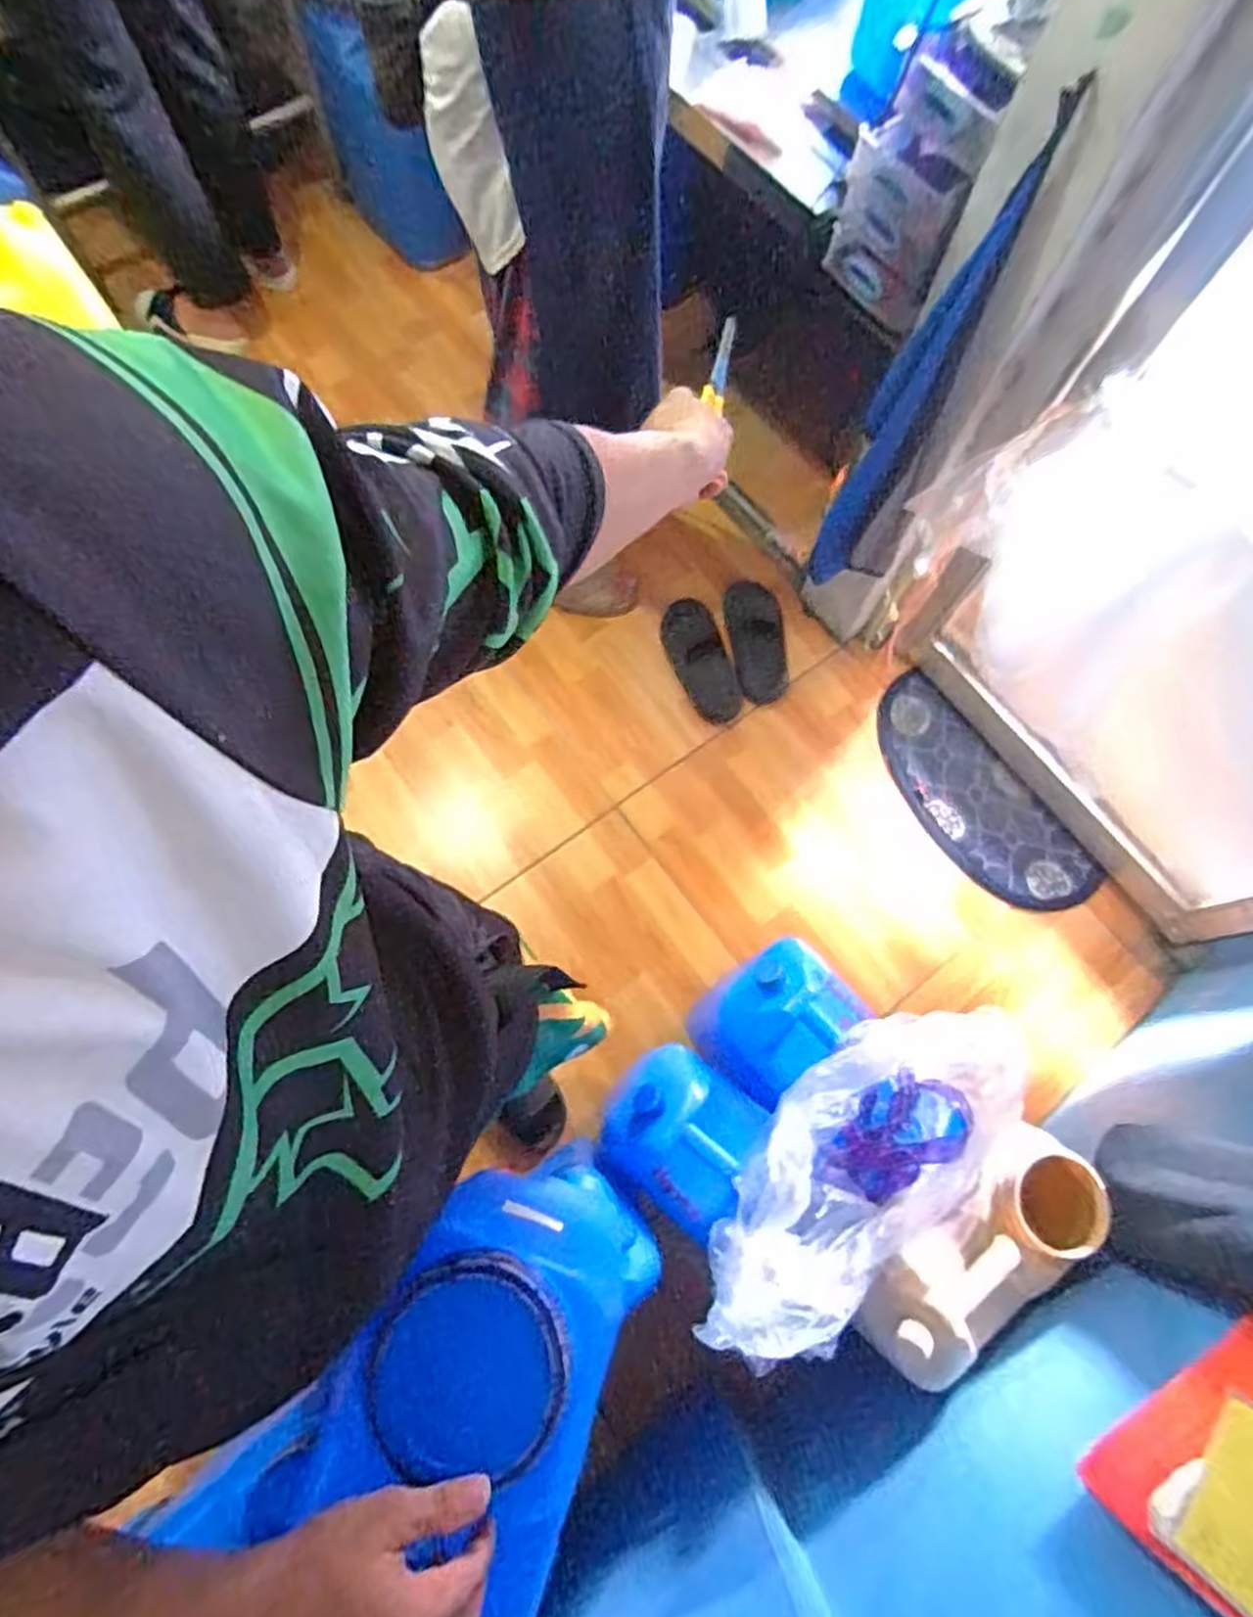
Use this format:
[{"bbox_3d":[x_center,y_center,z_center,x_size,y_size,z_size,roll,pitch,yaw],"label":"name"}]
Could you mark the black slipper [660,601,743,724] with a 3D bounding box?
[{"bbox_3d":[0.147,-0.295,1.487,0.096,0.057,0.246,-20,73,-9],"label":"black slipper"}]

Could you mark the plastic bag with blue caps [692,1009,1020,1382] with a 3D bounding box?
[{"bbox_3d":[0.247,0.397,0.817,0.429,0.120,0.228,-32,76,-12],"label":"plastic bag with blue caps"}]

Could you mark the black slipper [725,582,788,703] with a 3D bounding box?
[{"bbox_3d":[0.252,-0.325,1.468,0.099,0.062,0.234,-10,86,-6],"label":"black slipper"}]

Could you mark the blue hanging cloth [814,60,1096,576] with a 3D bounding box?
[{"bbox_3d":[0.362,-0.528,1.007,0.085,0.668,0.067,28,72,7],"label":"blue hanging cloth"}]

